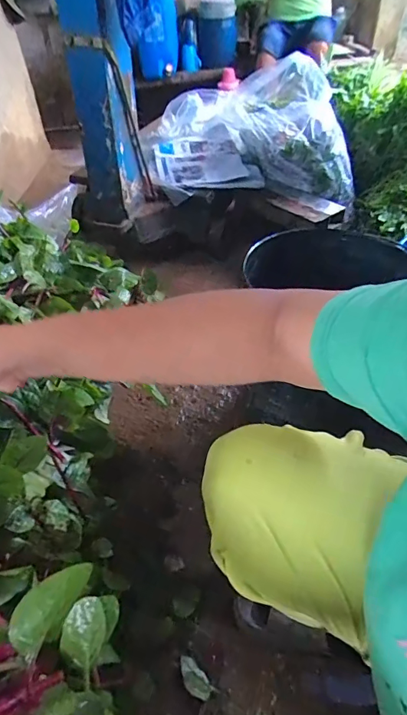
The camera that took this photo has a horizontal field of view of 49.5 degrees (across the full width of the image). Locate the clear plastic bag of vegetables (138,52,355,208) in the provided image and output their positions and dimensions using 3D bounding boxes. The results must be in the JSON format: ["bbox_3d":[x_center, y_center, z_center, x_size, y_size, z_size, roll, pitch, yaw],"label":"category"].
[{"bbox_3d":[0.122,-0.726,1.385,0.689,0.327,0.514,3,43,8],"label":"clear plastic bag of vegetables"}]

